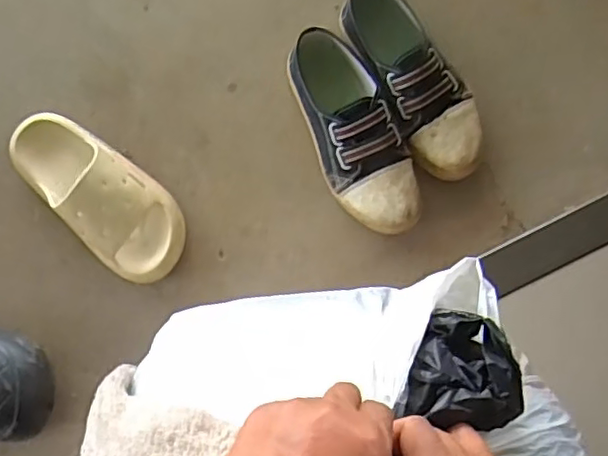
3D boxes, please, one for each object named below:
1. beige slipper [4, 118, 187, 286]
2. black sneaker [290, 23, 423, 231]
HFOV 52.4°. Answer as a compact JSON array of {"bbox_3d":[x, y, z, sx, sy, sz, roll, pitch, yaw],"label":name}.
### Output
[{"bbox_3d":[-0.237,-0.044,0.703,0.244,0.071,0.103,43,86,5],"label":"beige slipper"},{"bbox_3d":[0.054,-0.108,0.706,0.097,0.065,0.249,-27,84,-2],"label":"black sneaker"}]

